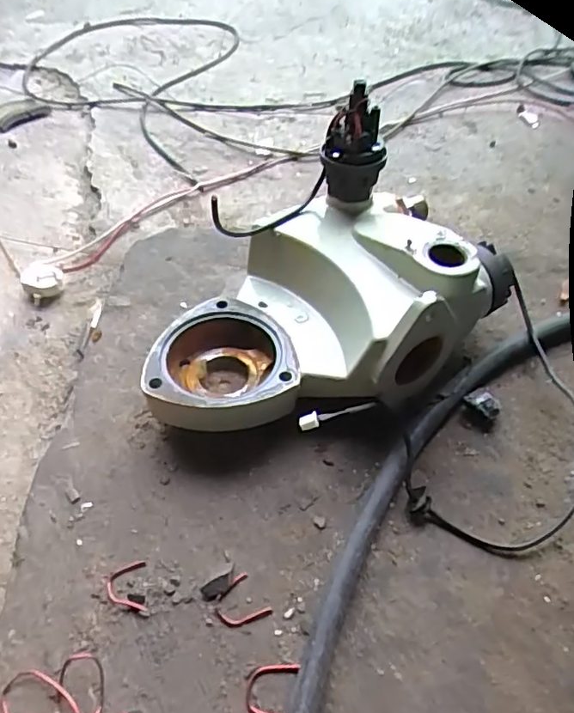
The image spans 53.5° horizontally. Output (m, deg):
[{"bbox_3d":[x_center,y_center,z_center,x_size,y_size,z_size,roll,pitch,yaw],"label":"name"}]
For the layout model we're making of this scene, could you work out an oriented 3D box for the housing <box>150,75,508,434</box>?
[{"bbox_3d":[0.021,-0.030,0.311,0.205,0.094,0.127,-35,62,-22],"label":"housing"}]

